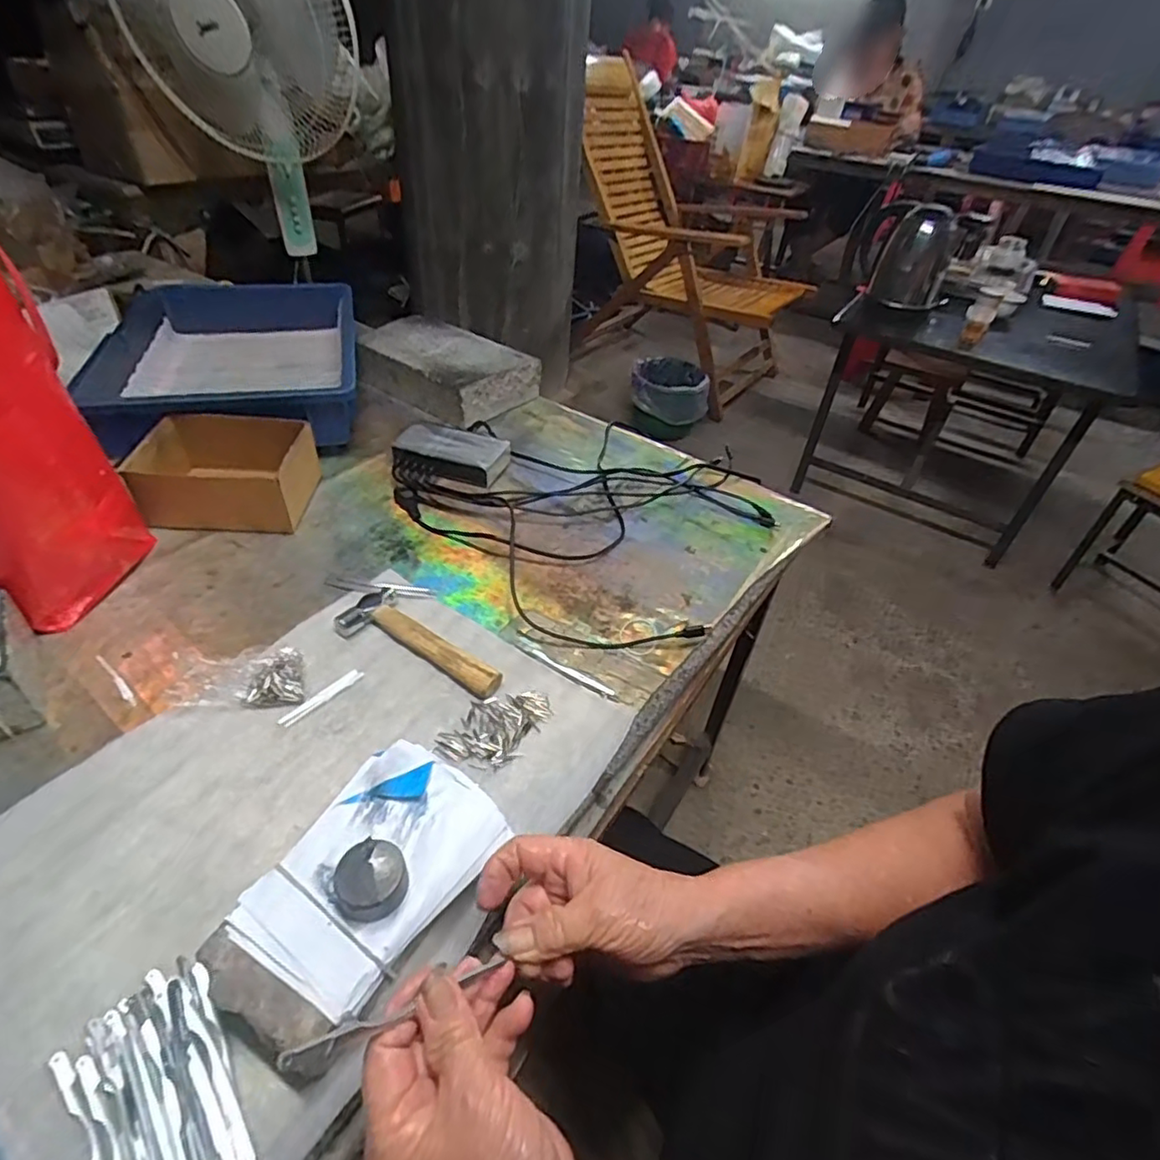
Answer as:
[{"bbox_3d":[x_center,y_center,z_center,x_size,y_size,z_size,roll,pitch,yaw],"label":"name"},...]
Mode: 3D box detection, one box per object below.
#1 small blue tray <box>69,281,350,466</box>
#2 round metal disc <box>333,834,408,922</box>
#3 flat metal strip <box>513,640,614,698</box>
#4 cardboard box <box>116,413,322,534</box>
[{"bbox_3d":[-0.455,-0.298,0.856,0.293,0.090,0.425,-7,43,-14],"label":"small blue tray"},{"bbox_3d":[-0.120,0.173,0.364,0.038,0.019,0.038,3,41,-3],"label":"round metal disc"},{"bbox_3d":[-0.017,0.078,0.559,0.102,0.004,0.012,25,45,21],"label":"flat metal strip"},{"bbox_3d":[-0.375,-0.116,0.675,0.164,0.071,0.117,0,41,-6],"label":"cardboard box"}]

